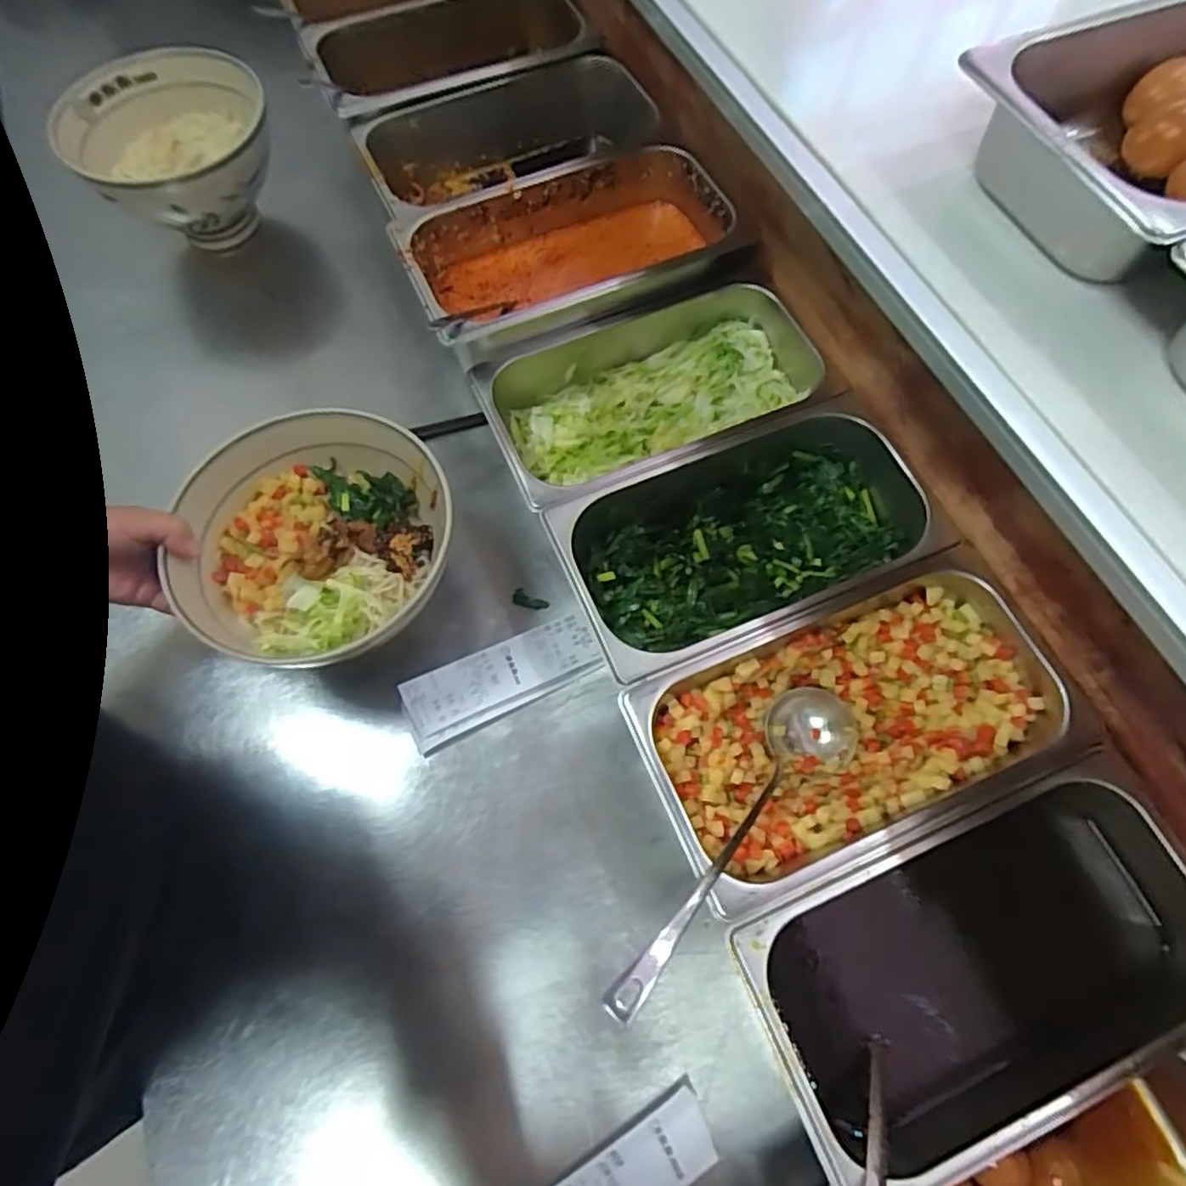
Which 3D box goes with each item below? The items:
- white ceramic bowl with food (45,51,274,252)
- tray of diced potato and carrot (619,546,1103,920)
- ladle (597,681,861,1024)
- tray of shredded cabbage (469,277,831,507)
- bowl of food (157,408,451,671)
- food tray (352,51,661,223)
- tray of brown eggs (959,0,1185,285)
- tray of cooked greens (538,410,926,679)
[{"bbox_3d":[-0.452,-0.468,0.749,0.211,0.147,0.186,-24,68,-13],"label":"white ceramic bowl with food"},{"bbox_3d":[0.204,0.108,0.543,0.329,0.085,0.180,-20,67,-11],"label":"tray of diced potato and carrot"},{"bbox_3d":[0.110,0.176,0.483,0.068,0.043,0.297,39,50,15],"label":"ladle"},{"bbox_3d":[0.067,-0.184,0.662,0.331,0.083,0.163,-21,68,-12],"label":"tray of shredded cabbage"},{"bbox_3d":[-0.230,-0.042,0.552,0.206,0.067,0.214,11,65,3],"label":"bowl of food"},{"bbox_3d":[-0.080,-0.482,0.761,0.338,0.104,0.169,-23,68,-12],"label":"food tray"},{"bbox_3d":[0.387,-0.285,0.404,0.313,0.078,0.169,-20,67,-11],"label":"tray of brown eggs"},{"bbox_3d":[0.140,-0.044,0.607,0.335,0.087,0.167,-21,68,-12],"label":"tray of cooked greens"}]

